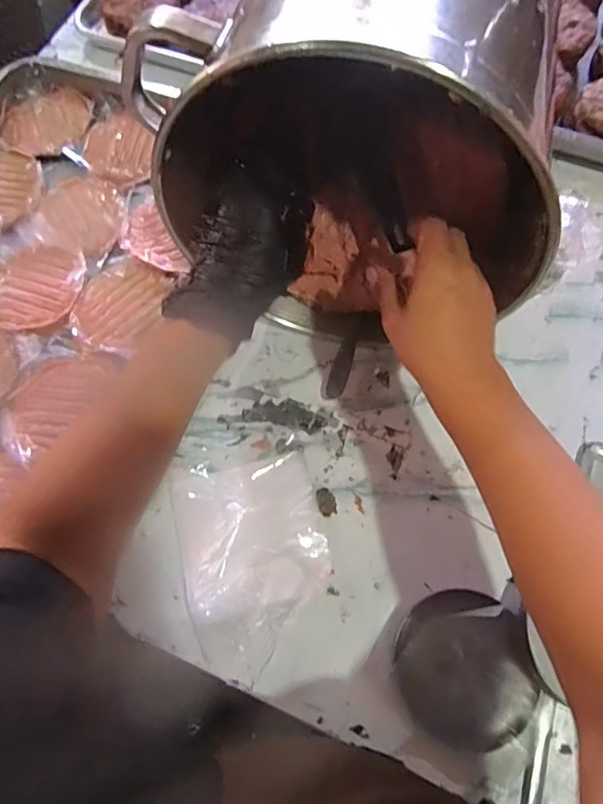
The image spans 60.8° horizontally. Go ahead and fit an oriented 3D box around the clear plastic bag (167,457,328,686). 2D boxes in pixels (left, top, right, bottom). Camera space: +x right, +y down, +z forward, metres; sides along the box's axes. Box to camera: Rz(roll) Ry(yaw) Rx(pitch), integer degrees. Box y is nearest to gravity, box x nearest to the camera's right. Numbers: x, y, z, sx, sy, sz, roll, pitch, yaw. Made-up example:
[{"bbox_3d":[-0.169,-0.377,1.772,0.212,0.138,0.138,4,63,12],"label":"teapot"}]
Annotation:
[{"bbox_3d":[-0.042,0.140,0.464,0.131,0.022,0.177,-15,72,-2],"label":"clear plastic bag"}]

